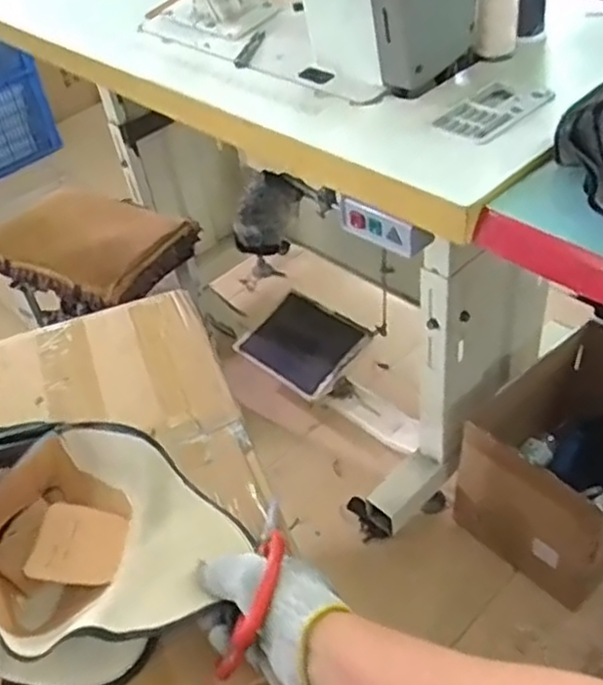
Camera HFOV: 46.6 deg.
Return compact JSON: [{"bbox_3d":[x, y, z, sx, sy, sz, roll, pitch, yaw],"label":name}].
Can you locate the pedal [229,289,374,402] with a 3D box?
[{"bbox_3d":[0.002,0.000,1.546,0.253,0.041,0.200,32,77,23],"label":"pedal"}]

